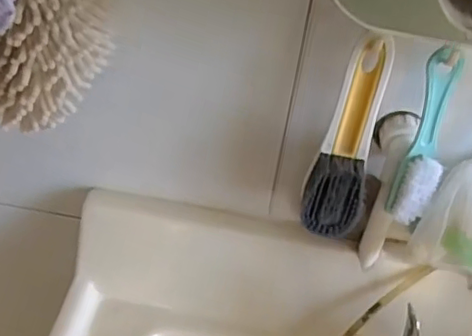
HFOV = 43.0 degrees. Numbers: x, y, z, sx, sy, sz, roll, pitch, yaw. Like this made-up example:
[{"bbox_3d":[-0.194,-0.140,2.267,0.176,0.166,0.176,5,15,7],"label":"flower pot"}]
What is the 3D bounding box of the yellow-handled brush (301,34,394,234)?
[{"bbox_3d":[0.091,-0.021,0.482,0.048,0.177,0.036,17,40,11],"label":"yellow-handled brush"}]

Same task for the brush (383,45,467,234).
[{"bbox_3d":[0.152,-0.021,0.471,0.032,0.148,0.029,-1,40,-11],"label":"brush"}]

